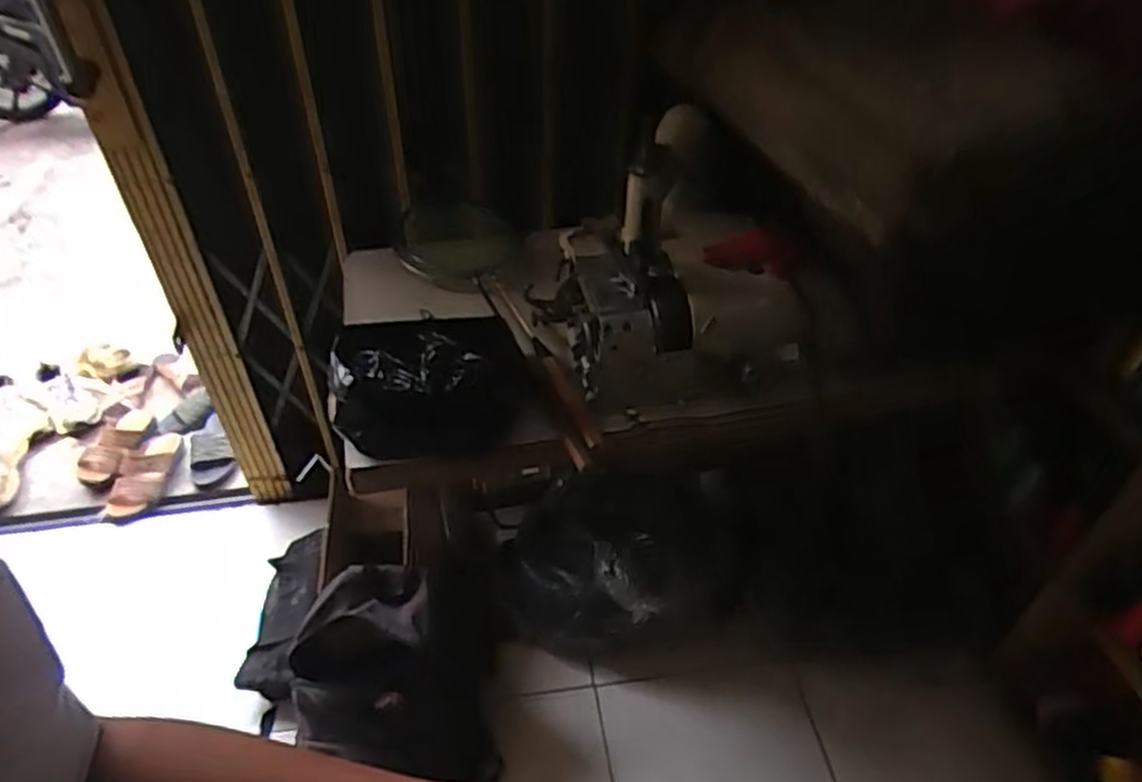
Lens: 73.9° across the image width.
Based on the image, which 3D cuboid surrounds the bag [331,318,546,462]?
[{"bbox_3d":[-0.178,-0.016,1.027,0.264,0.093,0.185,-6,44,-7],"label":"bag"}]

